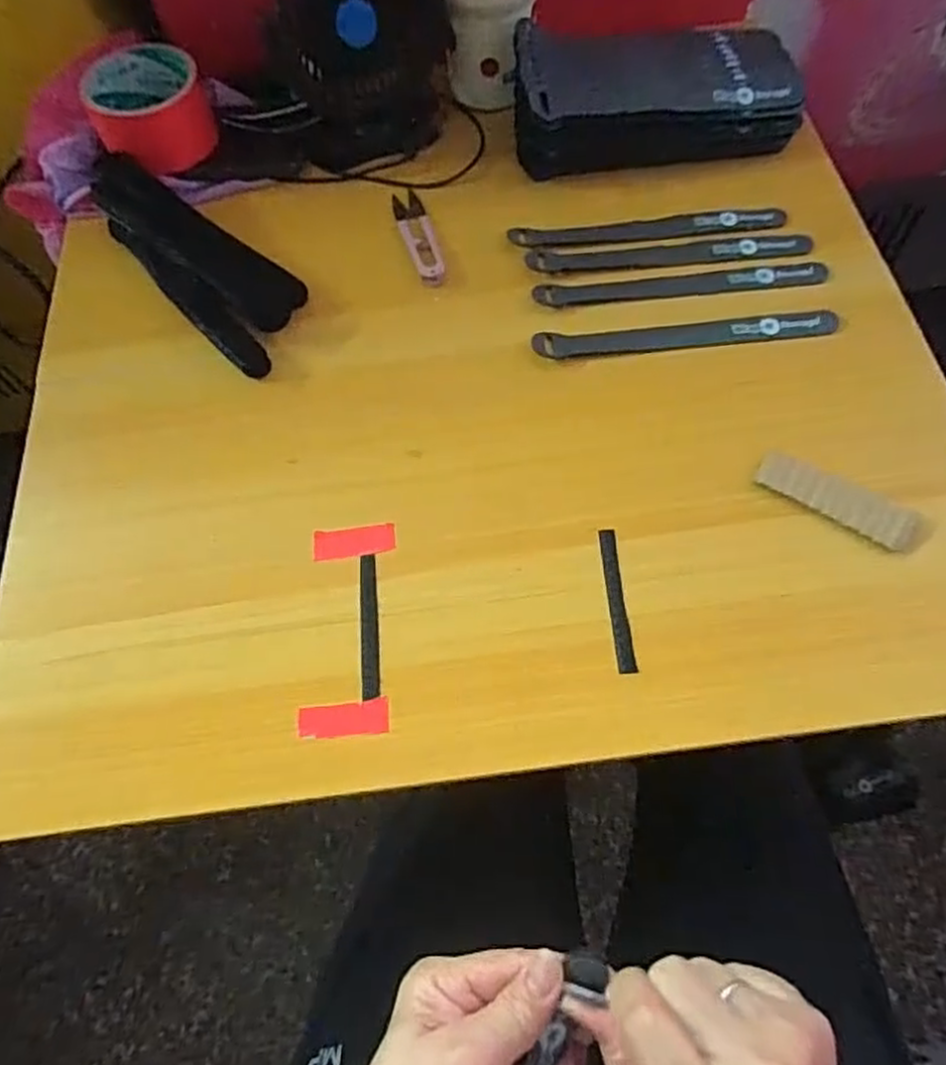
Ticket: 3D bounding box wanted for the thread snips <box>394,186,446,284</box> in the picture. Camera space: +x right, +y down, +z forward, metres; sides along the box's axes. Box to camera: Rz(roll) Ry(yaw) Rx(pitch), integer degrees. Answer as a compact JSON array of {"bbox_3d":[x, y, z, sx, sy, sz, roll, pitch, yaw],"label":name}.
[{"bbox_3d":[-0.040,-0.218,0.512,0.023,0.011,0.099,-17,65,-3],"label":"thread snips"}]

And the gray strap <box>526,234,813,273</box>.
[{"bbox_3d":[0.136,-0.195,0.486,0.192,0.007,0.021,-2,65,4],"label":"gray strap"}]

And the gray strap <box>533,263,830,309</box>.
[{"bbox_3d":[0.140,-0.168,0.474,0.193,0.004,0.019,-4,67,3],"label":"gray strap"}]

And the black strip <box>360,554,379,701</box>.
[{"bbox_3d":[-0.058,0.052,0.391,0.010,0.004,0.084,-2,63,-9],"label":"black strip"}]

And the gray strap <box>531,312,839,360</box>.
[{"bbox_3d":[0.137,-0.128,0.454,0.191,0.005,0.022,-4,61,3],"label":"gray strap"}]

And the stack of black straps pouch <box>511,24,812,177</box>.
[{"bbox_3d":[0.133,-0.323,0.512,0.202,0.058,0.095,-5,66,3],"label":"stack of black straps pouch"}]

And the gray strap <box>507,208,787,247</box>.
[{"bbox_3d":[0.124,-0.217,0.498,0.192,0.006,0.020,-5,65,3],"label":"gray strap"}]

